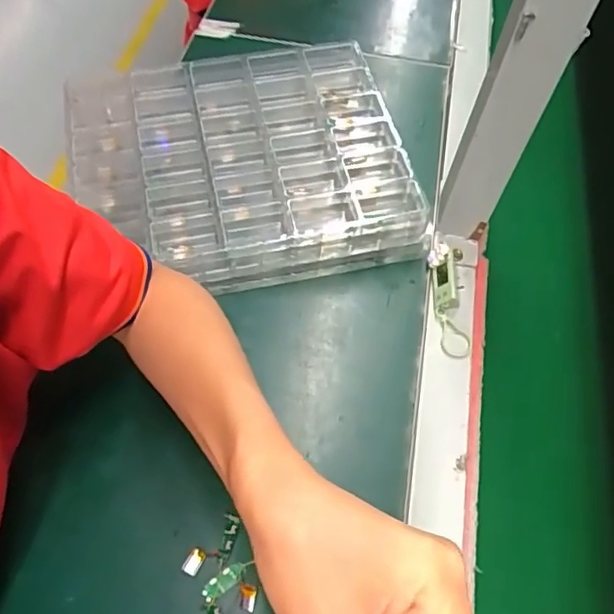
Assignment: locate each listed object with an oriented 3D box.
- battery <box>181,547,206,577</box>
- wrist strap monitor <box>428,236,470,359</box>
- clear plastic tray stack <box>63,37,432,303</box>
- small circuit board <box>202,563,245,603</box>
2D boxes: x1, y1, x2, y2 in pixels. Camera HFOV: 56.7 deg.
[{"bbox_3d":[-0.074,0.166,0.373,0.011,0.004,0.016,26,60,12],"label":"battery"},{"bbox_3d":[0.120,-0.009,0.480,0.023,0.023,0.103,-1,59,-4],"label":"wrist strap monitor"},{"bbox_3d":[-0.063,-0.134,0.531,0.288,0.056,0.242,-11,60,-9],"label":"clear plastic tray stack"},{"bbox_3d":[-0.054,0.177,0.367,0.030,0.004,0.011,-32,65,-20],"label":"small circuit board"}]

